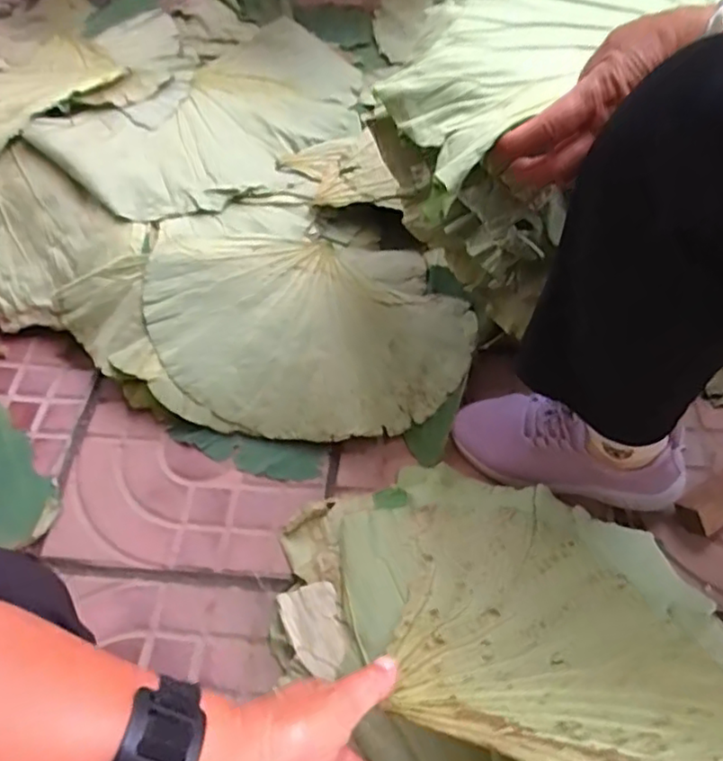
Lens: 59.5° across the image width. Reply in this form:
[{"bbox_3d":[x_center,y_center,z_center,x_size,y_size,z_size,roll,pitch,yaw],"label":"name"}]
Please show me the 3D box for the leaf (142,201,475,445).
[{"bbox_3d":[-0.073,-0.067,0.780,0.406,0.125,0.296,18,59,15],"label":"leaf"}]

